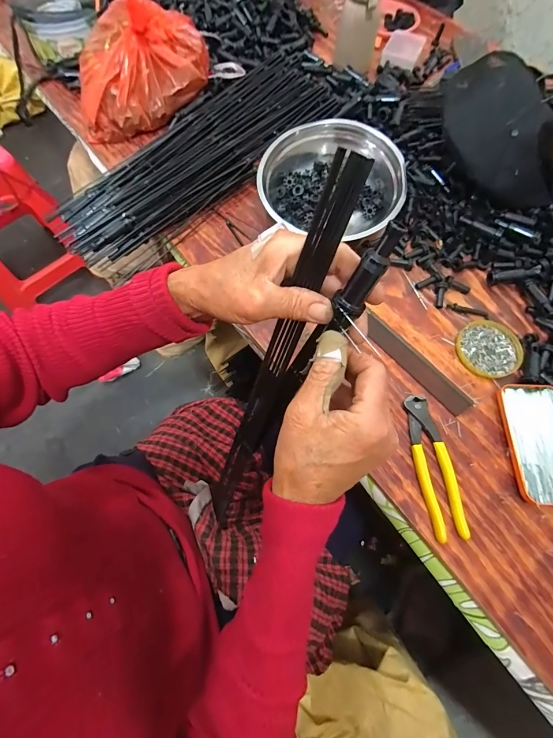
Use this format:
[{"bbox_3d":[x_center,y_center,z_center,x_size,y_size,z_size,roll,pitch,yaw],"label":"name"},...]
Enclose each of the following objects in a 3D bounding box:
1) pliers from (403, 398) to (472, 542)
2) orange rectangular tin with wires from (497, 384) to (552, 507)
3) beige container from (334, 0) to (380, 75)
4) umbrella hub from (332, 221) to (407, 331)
[{"bbox_3d":[0.188,0.115,0.414,0.039,0.017,0.164,-7,67,-1],"label":"pliers"},{"bbox_3d":[0.325,0.090,0.416,0.077,0.016,0.143,2,67,2],"label":"orange rectangular tin with wires"},{"bbox_3d":[0.162,-0.687,0.672,0.078,0.134,0.062,12,67,4],"label":"beige container"},{"bbox_3d":[0.060,-0.062,0.231,0.018,0.074,0.014,39,35,16],"label":"umbrella hub"}]

